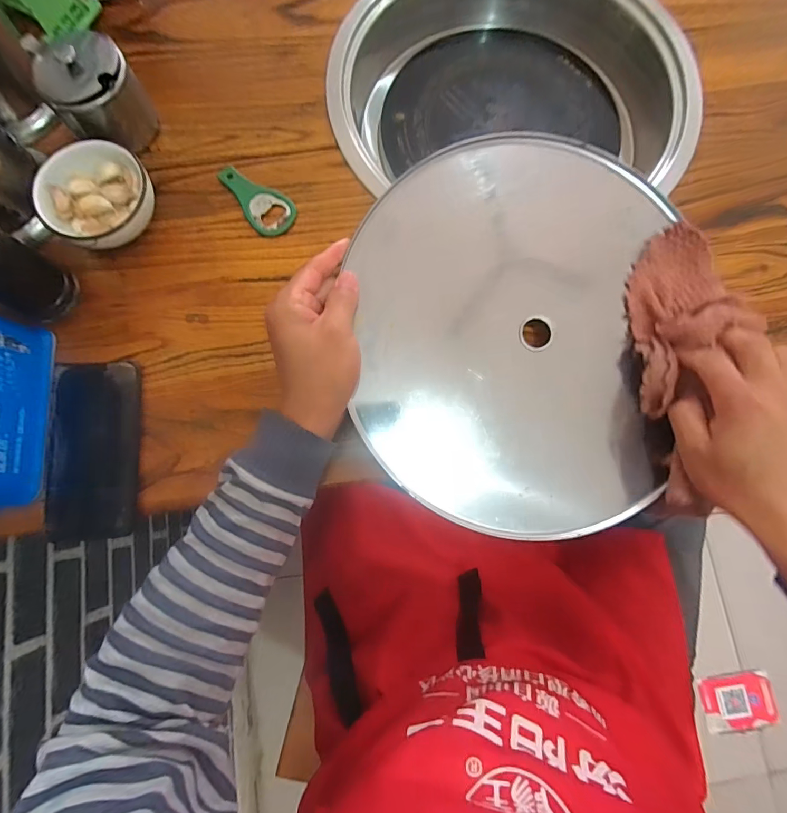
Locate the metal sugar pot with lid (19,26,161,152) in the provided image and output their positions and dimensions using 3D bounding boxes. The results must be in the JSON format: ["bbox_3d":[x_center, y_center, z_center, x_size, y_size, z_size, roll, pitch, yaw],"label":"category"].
[{"bbox_3d":[-0.295,-0.311,0.405,0.084,0.077,0.092,0,80,-1],"label":"metal sugar pot with lid"}]

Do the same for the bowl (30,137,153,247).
[{"bbox_3d":[-0.279,-0.194,0.385,0.101,0.048,0.092,0,80,-1],"label":"bowl"}]

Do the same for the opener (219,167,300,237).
[{"bbox_3d":[-0.138,-0.209,0.418,0.046,0.005,0.091,-42,83,-8],"label":"opener"}]

